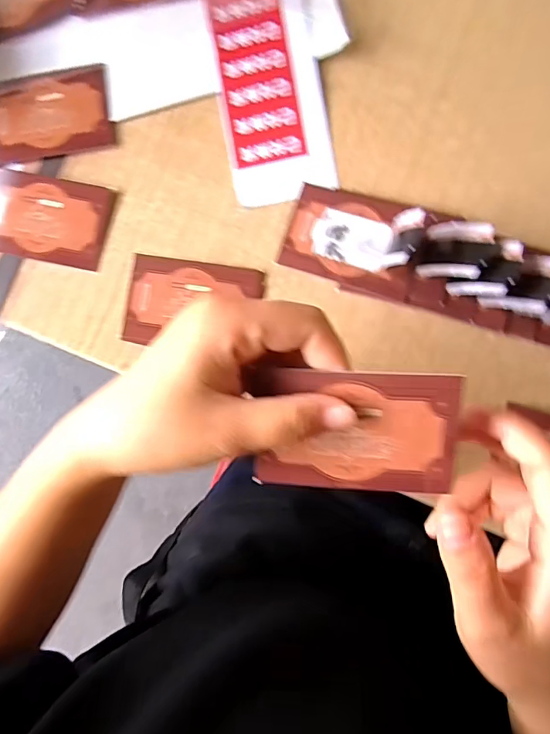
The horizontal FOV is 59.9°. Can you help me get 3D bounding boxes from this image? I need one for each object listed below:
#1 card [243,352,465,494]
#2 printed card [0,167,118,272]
[{"bbox_3d":[0.032,0.026,0.198,0.083,0.005,0.056,2,110,13],"label":"card"},{"bbox_3d":[-0.148,-0.096,0.310,0.080,0.005,0.054,11,89,3],"label":"printed card"}]

